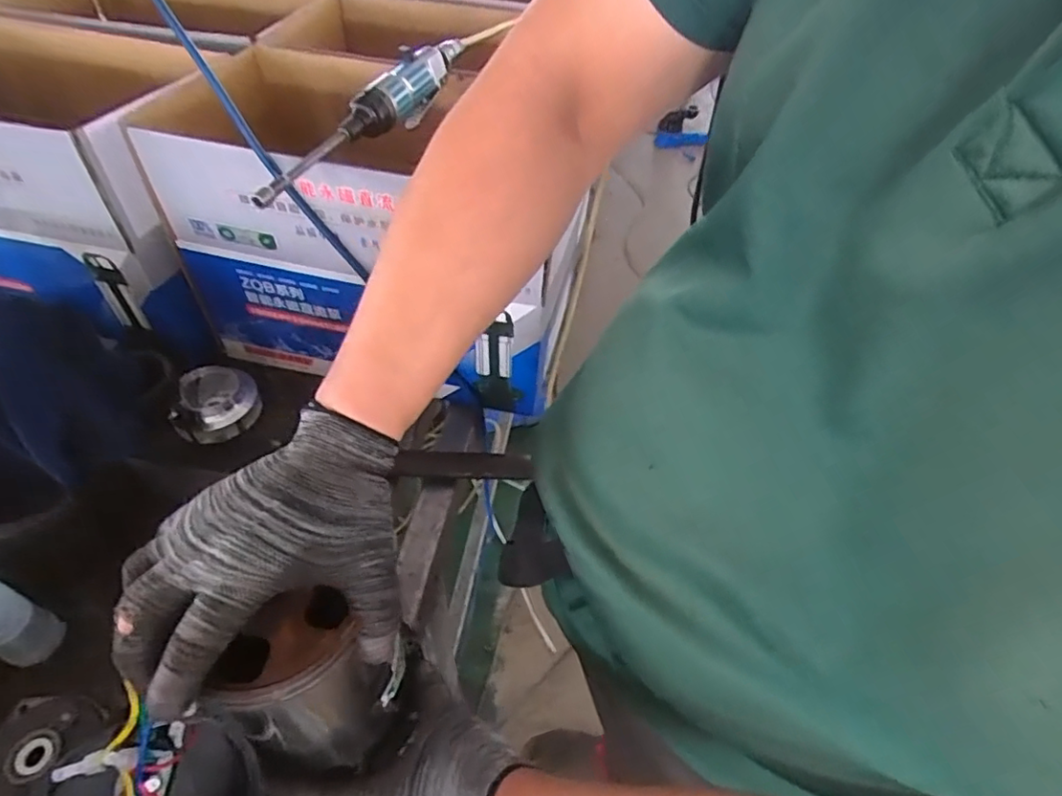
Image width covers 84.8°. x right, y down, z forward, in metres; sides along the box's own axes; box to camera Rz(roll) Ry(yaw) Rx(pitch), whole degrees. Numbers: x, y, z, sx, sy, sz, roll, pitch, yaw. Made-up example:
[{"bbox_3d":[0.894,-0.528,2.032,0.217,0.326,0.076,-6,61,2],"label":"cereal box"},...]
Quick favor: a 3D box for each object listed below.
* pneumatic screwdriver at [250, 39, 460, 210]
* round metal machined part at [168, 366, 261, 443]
[{"bbox_3d":[-0.152,-0.283,0.572,0.038,0.056,0.356,22,51,15],"label":"pneumatic screwdriver"},{"bbox_3d":[-0.357,0.005,0.663,0.082,0.034,0.091,-10,50,-13],"label":"round metal machined part"}]

